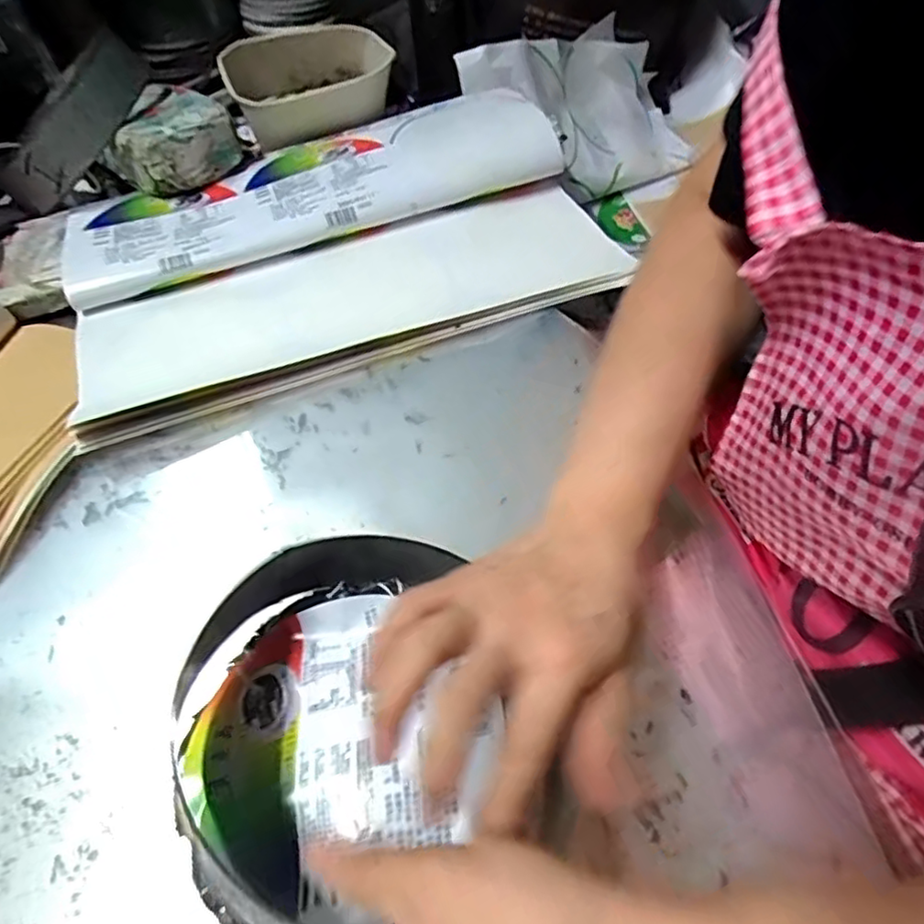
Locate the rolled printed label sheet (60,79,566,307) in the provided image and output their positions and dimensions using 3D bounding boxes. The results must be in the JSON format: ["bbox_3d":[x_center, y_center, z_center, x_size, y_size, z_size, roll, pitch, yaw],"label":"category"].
[{"bbox_3d":[-0.149,-0.284,0.638,0.493,0.033,0.154,-20,57,-10],"label":"rolled printed label sheet"}]

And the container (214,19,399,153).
[{"bbox_3d":[-0.169,-0.424,0.696,0.178,0.079,0.136,-24,57,-13],"label":"container"}]

